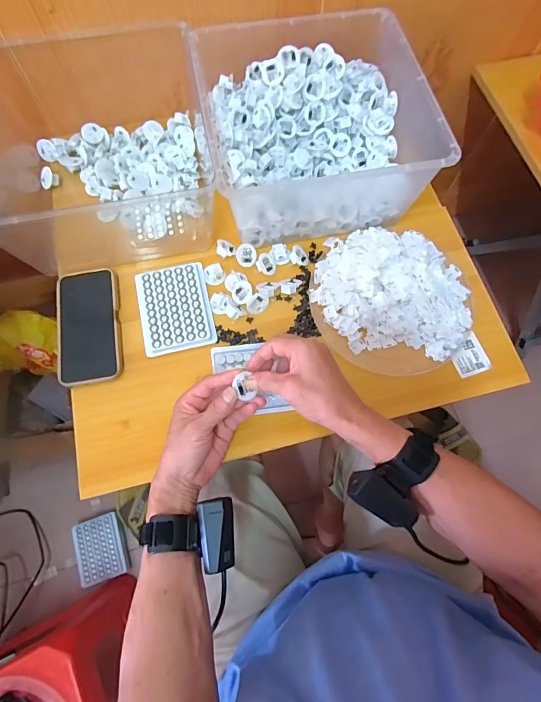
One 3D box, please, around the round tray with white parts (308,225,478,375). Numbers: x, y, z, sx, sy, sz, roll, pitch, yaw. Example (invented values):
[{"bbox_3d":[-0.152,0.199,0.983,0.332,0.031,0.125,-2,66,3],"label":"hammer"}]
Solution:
[{"bbox_3d":[0.176,-0.079,0.550,0.226,0.052,0.215,0,71,-1],"label":"round tray with white parts"}]

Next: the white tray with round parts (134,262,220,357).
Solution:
[{"bbox_3d":[-0.136,-0.062,0.548,0.098,0.008,0.129,-12,71,-5],"label":"white tray with round parts"}]

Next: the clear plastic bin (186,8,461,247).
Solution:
[{"bbox_3d":[0.058,-0.334,0.578,0.298,0.137,0.310,-13,71,-6],"label":"clear plastic bin"}]

